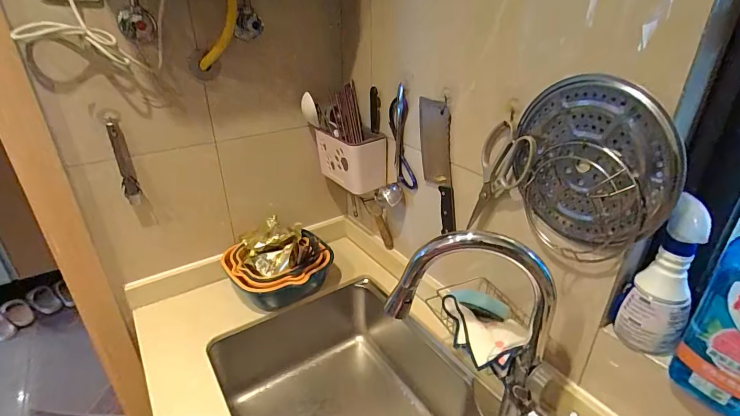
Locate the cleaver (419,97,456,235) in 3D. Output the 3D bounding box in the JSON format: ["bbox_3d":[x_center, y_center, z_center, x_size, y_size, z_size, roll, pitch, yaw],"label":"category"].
[{"bbox_3d":[0.135,-0.086,0.785,0.020,0.262,0.100,-14,18,-26],"label":"cleaver"}]

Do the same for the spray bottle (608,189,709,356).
[{"bbox_3d":[0.382,0.094,0.500,0.070,0.208,0.049,14,31,26],"label":"spray bottle"}]

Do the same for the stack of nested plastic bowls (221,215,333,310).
[{"bbox_3d":[-0.221,0.143,0.925,0.221,0.156,0.179,-13,30,-23],"label":"stack of nested plastic bowls"}]

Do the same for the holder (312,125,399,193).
[{"bbox_3d":[-0.038,-0.123,0.949,0.098,0.131,0.207,-21,34,-34],"label":"holder"}]

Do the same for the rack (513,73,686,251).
[{"bbox_3d":[0.296,-0.060,0.528,0.031,0.216,0.212,-15,31,-25],"label":"rack"}]

